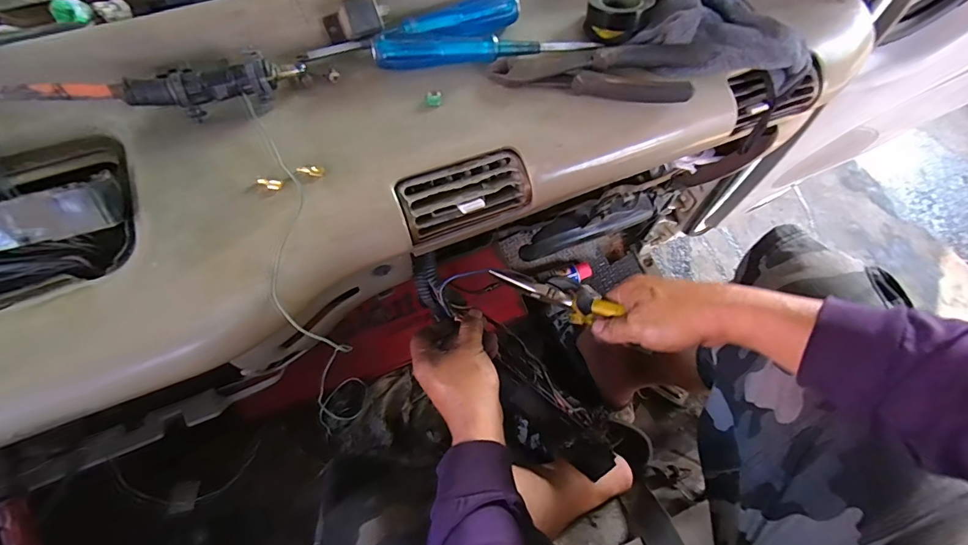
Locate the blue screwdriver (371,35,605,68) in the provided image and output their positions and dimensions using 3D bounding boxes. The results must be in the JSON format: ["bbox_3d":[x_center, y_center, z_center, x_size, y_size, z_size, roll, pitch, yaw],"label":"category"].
[{"bbox_3d":[0.001,-0.191,0.371,0.185,0.020,0.021,-7,65,-6],"label":"blue screwdriver"}]

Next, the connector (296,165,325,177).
[{"bbox_3d":[-0.130,-0.077,0.328,0.019,0.004,0.008,11,65,3],"label":"connector"}]

